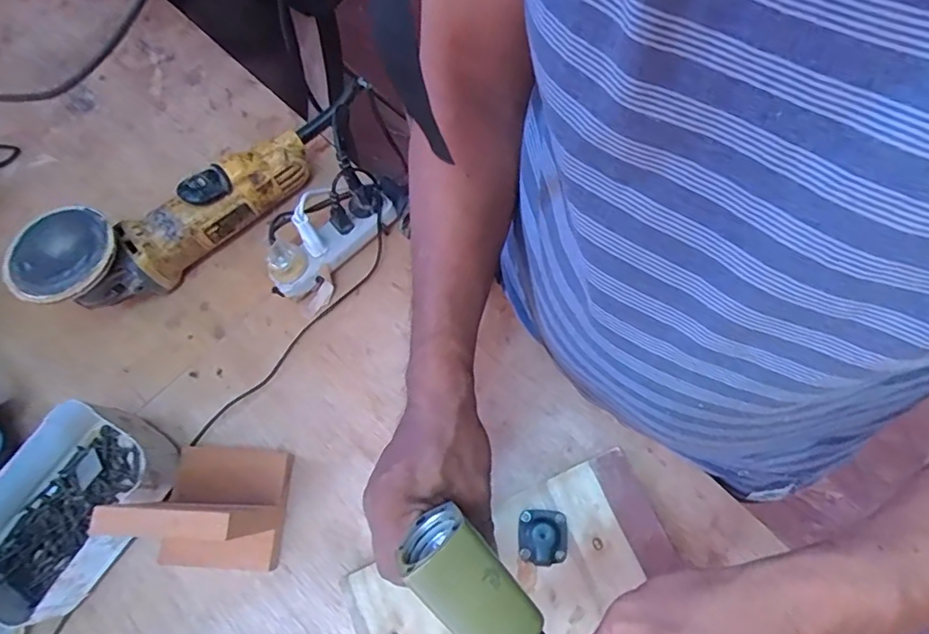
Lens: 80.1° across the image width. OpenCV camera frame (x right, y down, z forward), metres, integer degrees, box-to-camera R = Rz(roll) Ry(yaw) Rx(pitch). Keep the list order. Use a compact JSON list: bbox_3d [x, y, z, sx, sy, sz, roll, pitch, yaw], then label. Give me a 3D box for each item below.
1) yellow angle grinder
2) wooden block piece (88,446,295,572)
[{"bbox_3d":[-0.271,-0.131,0.587,0.374,0.100,0.094,-40,74,-14],"label":"yellow angle grinder"},{"bbox_3d":[-0.218,0.156,0.462,0.108,0.122,0.103,5,69,2],"label":"wooden block piece"}]

